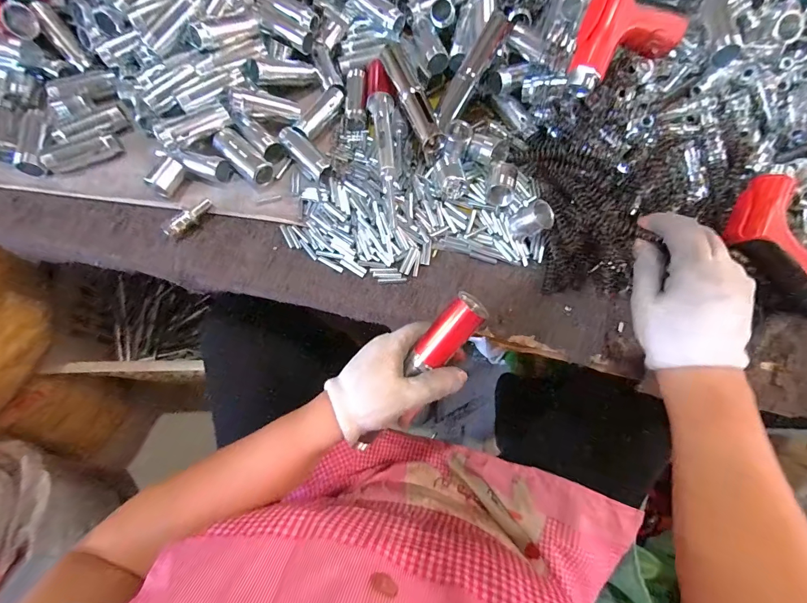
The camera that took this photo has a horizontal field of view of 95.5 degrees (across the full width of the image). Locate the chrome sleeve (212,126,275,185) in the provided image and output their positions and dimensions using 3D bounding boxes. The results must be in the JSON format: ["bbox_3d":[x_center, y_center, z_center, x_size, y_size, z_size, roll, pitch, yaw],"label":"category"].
[{"bbox_3d":[-0.167,-0.151,0.387,0.068,0.025,0.026,41,77,10],"label":"chrome sleeve"}]

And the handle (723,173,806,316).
[{"bbox_3d":[0.357,-0.050,0.342,0.123,0.045,0.082,44,77,11],"label":"handle"}]

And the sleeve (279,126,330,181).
[{"bbox_3d":[-0.106,-0.157,0.394,0.023,0.020,0.069,-39,78,-11],"label":"sleeve"}]

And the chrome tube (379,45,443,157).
[{"bbox_3d":[0.007,-0.212,0.386,0.026,0.025,0.125,-24,75,-8],"label":"chrome tube"}]

